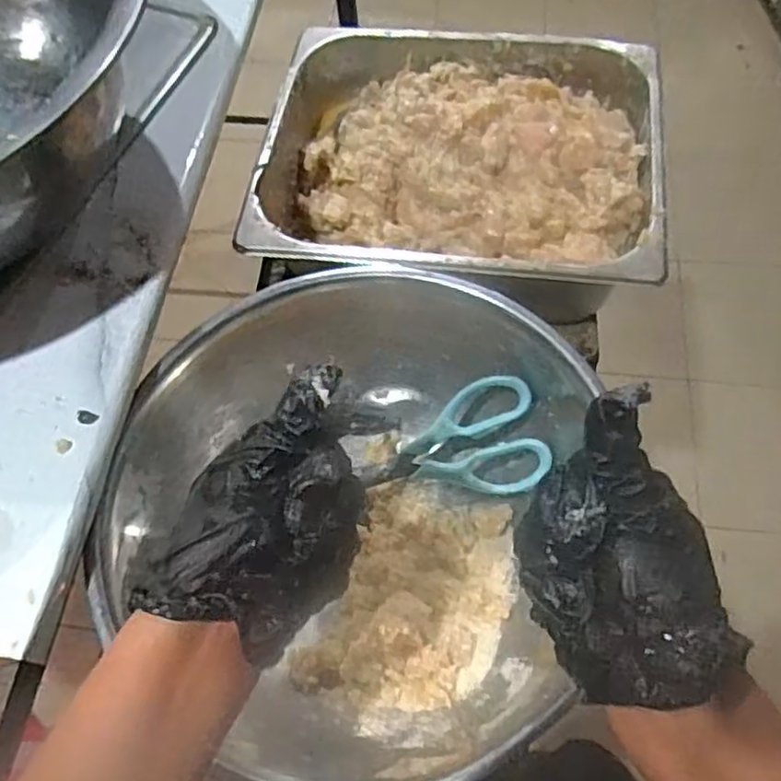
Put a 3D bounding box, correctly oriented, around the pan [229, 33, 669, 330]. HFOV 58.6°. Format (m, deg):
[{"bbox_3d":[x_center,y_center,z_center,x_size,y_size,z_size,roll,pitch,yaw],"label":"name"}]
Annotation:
[{"bbox_3d":[0.057,-0.187,0.589,0.307,0.095,0.257,7,64,6],"label":"pan"}]

